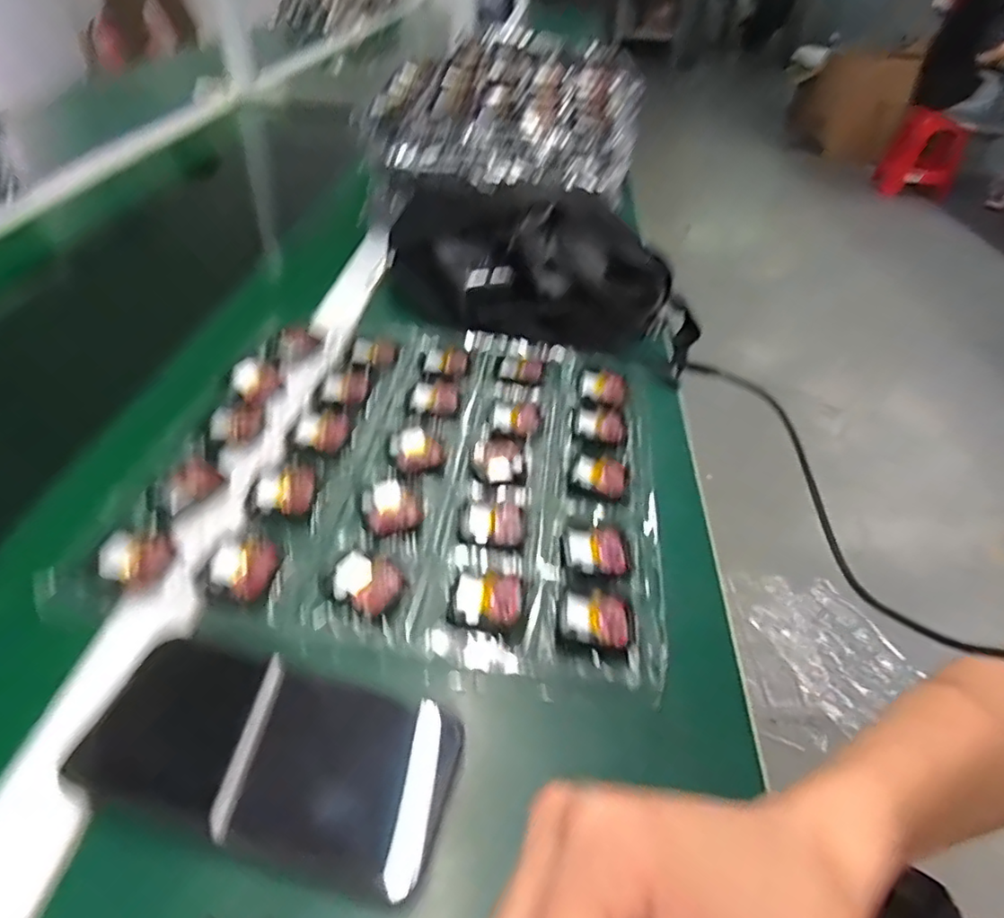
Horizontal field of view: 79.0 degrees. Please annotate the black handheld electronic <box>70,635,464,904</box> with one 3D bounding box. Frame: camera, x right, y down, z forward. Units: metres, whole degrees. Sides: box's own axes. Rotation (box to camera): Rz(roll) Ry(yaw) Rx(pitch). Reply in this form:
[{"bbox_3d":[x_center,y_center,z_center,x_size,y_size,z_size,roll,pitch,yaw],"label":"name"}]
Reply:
[{"bbox_3d":[-0.101,0.127,0.271,0.154,0.014,0.076,12,43,8],"label":"black handheld electronic"}]

